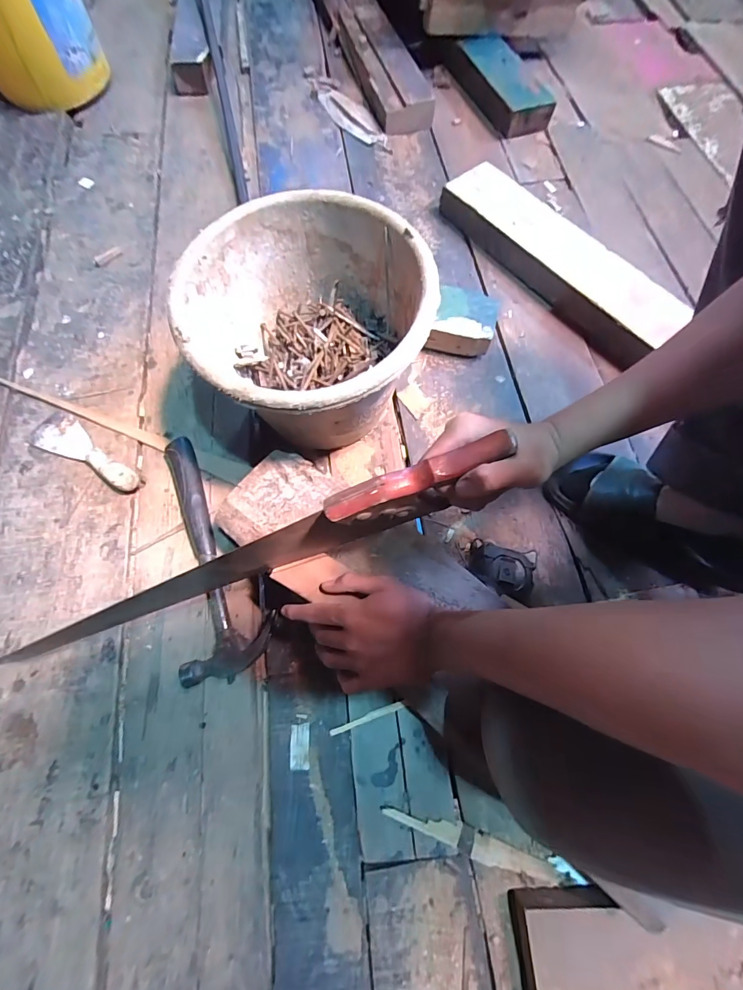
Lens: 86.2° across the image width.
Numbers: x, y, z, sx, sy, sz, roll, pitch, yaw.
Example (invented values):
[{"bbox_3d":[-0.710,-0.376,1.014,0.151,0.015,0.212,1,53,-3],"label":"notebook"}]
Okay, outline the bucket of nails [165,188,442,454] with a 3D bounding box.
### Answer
[{"bbox_3d":[-0.074,-0.186,0.511,0.264,0.212,0.272,1,68,-2],"label":"bucket of nails"}]

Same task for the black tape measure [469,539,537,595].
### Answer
[{"bbox_3d":[0.161,0.093,0.503,0.071,0.042,0.061,22,71,7],"label":"black tape measure"}]

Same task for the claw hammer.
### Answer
[{"bbox_3d":[-0.202,0.068,0.519,0.109,0.034,0.315,-13,71,-6],"label":"claw hammer"}]

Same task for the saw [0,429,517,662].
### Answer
[{"bbox_3d":[-0.116,0.068,0.371,0.497,0.084,0.032,-23,71,15],"label":"saw"}]

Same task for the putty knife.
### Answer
[{"bbox_3d":[-0.403,-0.059,0.559,0.192,0.023,0.060,32,73,10],"label":"putty knife"}]

